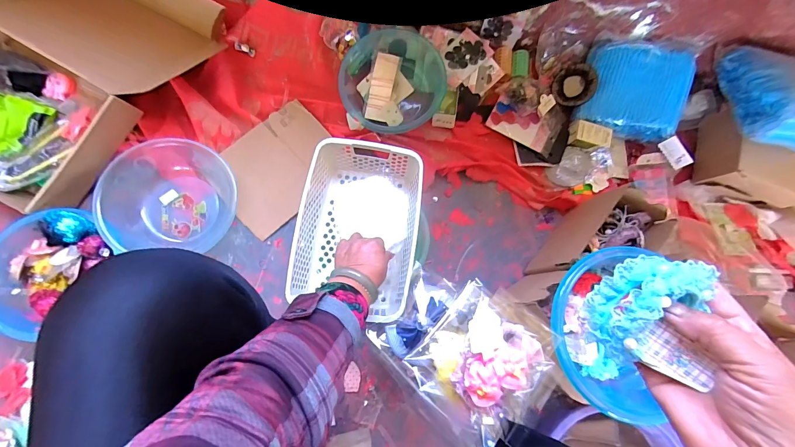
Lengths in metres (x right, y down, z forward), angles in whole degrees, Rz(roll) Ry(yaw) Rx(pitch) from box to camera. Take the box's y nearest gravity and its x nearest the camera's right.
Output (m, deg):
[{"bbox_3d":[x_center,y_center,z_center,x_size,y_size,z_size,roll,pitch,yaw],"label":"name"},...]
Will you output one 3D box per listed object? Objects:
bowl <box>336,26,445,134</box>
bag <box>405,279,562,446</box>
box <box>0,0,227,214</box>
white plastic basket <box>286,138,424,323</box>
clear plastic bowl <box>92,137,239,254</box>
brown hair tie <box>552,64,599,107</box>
[{"bbox_3d":[-0.007,-0.323,0.754,0.222,0.065,0.230,1,81,-5],"label":"bowl"},{"bbox_3d":[0.103,0.176,0.432,0.152,0.076,0.181,43,77,5],"label":"bag"},{"bbox_3d":[-0.662,-0.325,0.683,0.369,0.098,0.565,29,80,0],"label":"box"},{"bbox_3d":[-0.068,0.004,0.614,0.194,0.108,0.284,9,81,-4],"label":"white plastic basket"},{"bbox_3d":[-0.428,-0.053,0.664,0.226,0.081,0.209,1,81,-5],"label":"clear plastic bowl"},{"bbox_3d":[0.406,-0.317,0.778,0.092,0.016,0.090,-2,87,38],"label":"brown hair tie"}]

